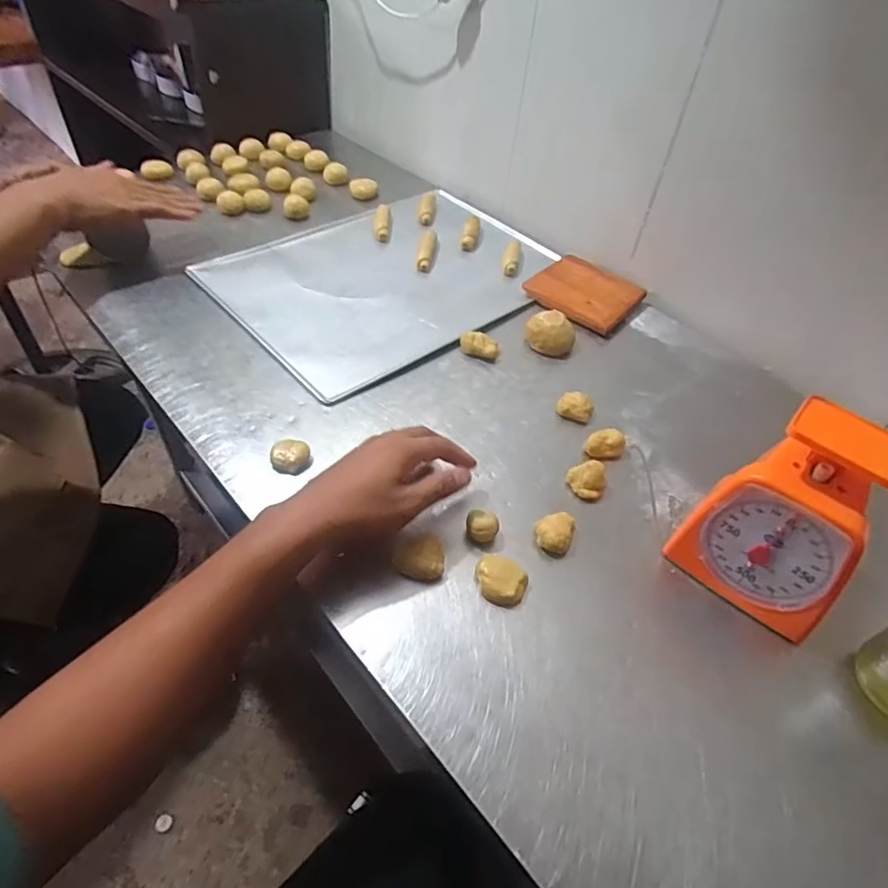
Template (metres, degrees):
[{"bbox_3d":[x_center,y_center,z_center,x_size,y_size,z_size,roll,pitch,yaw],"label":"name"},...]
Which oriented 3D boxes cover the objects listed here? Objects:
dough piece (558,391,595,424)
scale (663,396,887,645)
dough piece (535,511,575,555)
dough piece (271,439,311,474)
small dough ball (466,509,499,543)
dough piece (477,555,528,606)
[{"bbox_3d":[0.145,-0.041,0.613,0.037,0.019,0.029,23,48,15],"label":"dough piece"},{"bbox_3d":[0.272,0.055,0.447,0.113,0.153,0.086,32,51,22],"label":"scale"},{"bbox_3d":[0.098,0.078,0.496,0.031,0.022,0.039,17,47,10],"label":"dough piece"},{"bbox_3d":[-0.144,0.011,0.527,0.035,0.017,0.034,4,46,-4],"label":"dough piece"},{"bbox_3d":[0.033,0.074,0.487,0.027,0.025,0.025,4,46,-4],"label":"small dough ball"},{"bbox_3d":[0.046,0.112,0.455,0.042,0.017,0.034,21,47,13],"label":"dough piece"}]

